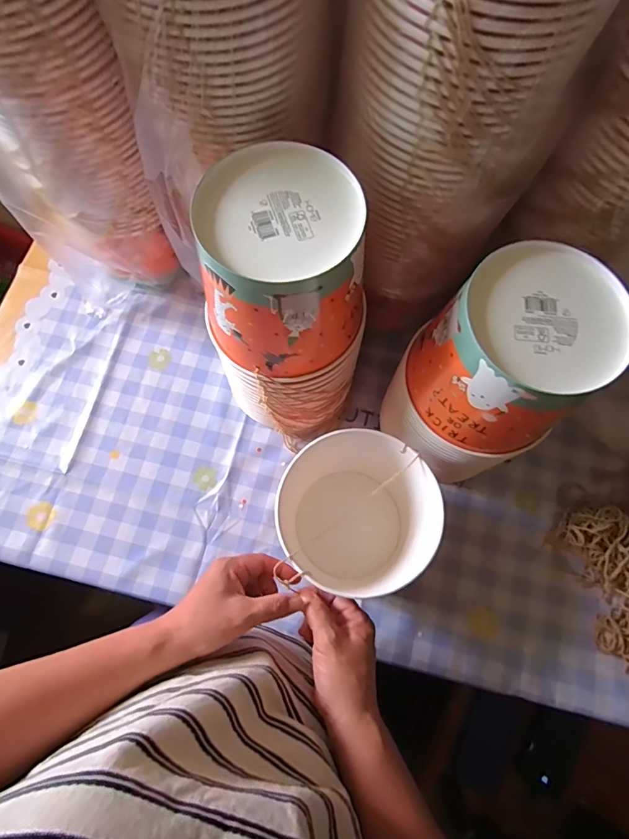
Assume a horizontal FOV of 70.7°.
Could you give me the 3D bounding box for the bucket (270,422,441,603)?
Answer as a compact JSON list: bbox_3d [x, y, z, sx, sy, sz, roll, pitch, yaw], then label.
[{"bbox_3d":[0.043,0.108,0.512,0.161,0.150,0.158,1,72,-2],"label":"bucket"}]

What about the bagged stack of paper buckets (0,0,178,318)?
[{"bbox_3d":[-0.256,-0.310,0.459,0.162,0.452,0.167,-9,74,-3],"label":"bagged stack of paper buckets"}]

